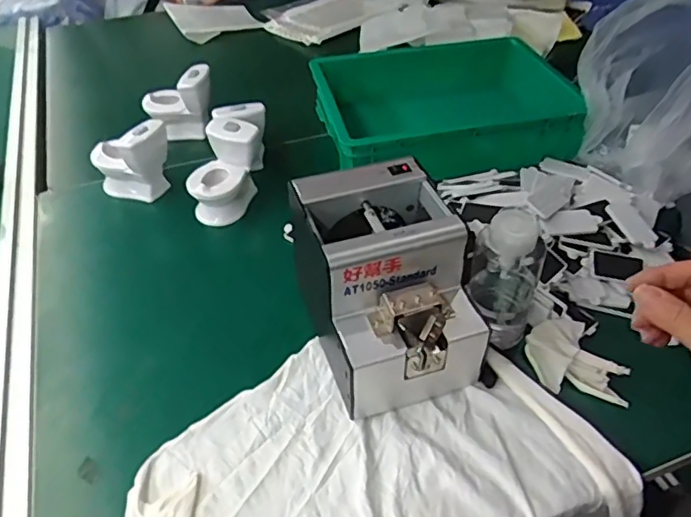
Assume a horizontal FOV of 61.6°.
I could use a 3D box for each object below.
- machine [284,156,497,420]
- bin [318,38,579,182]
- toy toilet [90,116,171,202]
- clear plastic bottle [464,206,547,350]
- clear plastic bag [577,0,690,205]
[{"bbox_3d":[0.037,0.024,0.536,0.125,0.147,0.171,-15,44,-14],"label":"machine"},{"bbox_3d":[0.137,-0.213,0.862,0.348,0.102,0.275,-11,44,-11],"label":"bin"},{"bbox_3d":[-0.278,-0.126,0.747,0.091,0.102,0.061,15,45,17],"label":"toy toilet"},{"bbox_3d":[0.155,0.005,0.557,0.068,0.125,0.078,14,45,16],"label":"clear plastic bottle"},{"bbox_3d":[0.402,-0.215,0.718,0.177,0.195,0.183,-13,44,-12],"label":"clear plastic bag"}]

